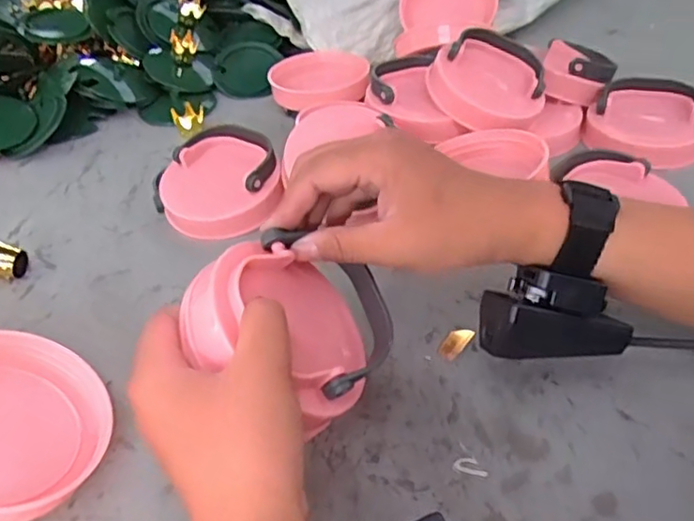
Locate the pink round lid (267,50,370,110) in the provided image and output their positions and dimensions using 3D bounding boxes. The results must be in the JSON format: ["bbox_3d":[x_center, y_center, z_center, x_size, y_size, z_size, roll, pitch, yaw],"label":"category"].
[{"bbox_3d":[-0.027,-0.176,0.610,0.094,0.025,0.092,-3,40,2],"label":"pink round lid"}]

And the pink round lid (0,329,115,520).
[{"bbox_3d":[-0.165,0.076,0.304,0.093,0.012,0.095,22,45,-24],"label":"pink round lid"}]

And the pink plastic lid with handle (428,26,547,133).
[{"bbox_3d":[0.116,-0.146,0.514,0.087,0.021,0.091,39,69,9],"label":"pink plastic lid with handle"}]

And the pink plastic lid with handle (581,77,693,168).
[{"bbox_3d":[0.249,-0.116,0.524,0.092,0.037,0.090,16,45,23],"label":"pink plastic lid with handle"}]

